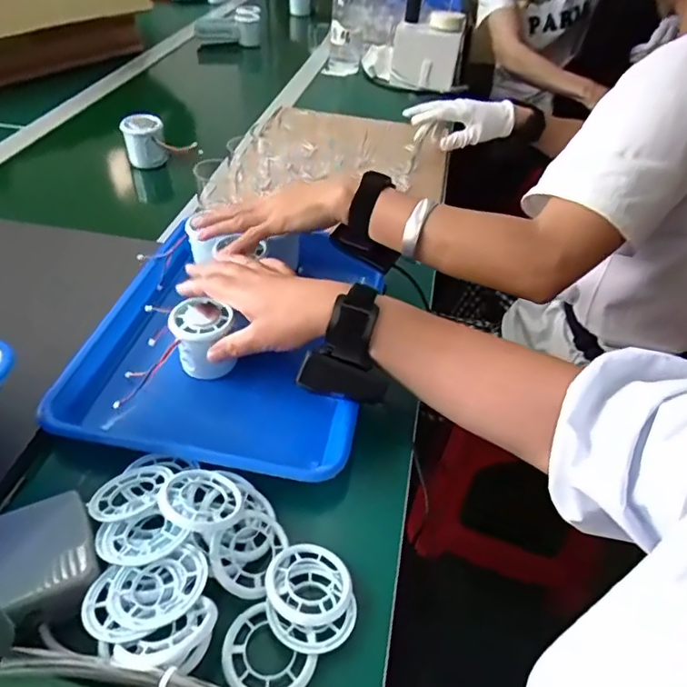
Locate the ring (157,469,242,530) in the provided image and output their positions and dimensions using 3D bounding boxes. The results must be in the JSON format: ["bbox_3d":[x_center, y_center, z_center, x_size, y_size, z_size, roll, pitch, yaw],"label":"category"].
[{"bbox_3d":[-0.097,0.107,0.364,0.055,0.007,0.051,10,25,-24],"label":"ring"}]

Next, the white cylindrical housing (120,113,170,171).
[{"bbox_3d":[-0.289,-0.293,0.777,0.056,0.065,0.065,-11,45,-16],"label":"white cylindrical housing"}]

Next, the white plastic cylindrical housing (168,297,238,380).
[{"bbox_3d":[-0.127,-0.003,0.487,0.053,0.056,0.048,-7,44,-11],"label":"white plastic cylindrical housing"}]

